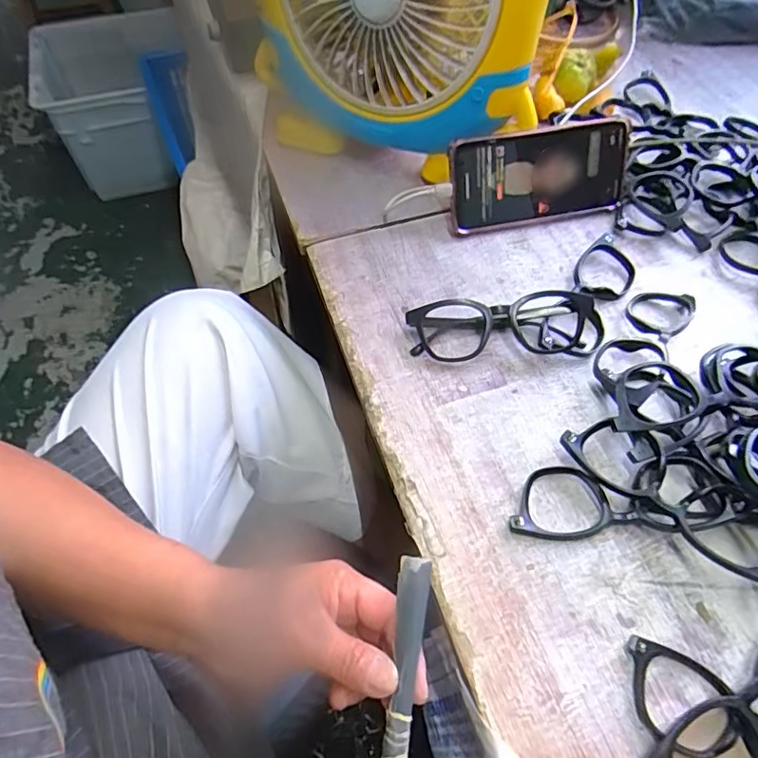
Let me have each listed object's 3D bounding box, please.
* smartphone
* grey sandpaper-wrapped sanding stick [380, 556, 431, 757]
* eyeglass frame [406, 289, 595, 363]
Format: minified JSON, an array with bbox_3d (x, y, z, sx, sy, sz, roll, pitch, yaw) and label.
[{"bbox_3d":[0.144,-0.178,0.473,0.164,0.079,0.011,-12,32,-7],"label":"smartphone"},{"bbox_3d":[0.011,0.143,0.260,0.016,0.004,0.107,7,71,7],"label":"grey sandpaper-wrapped sanding stick"},{"bbox_3d":[0.095,-0.040,0.406,0.147,0.039,0.042,1,58,-1],"label":"eyeglass frame"}]

